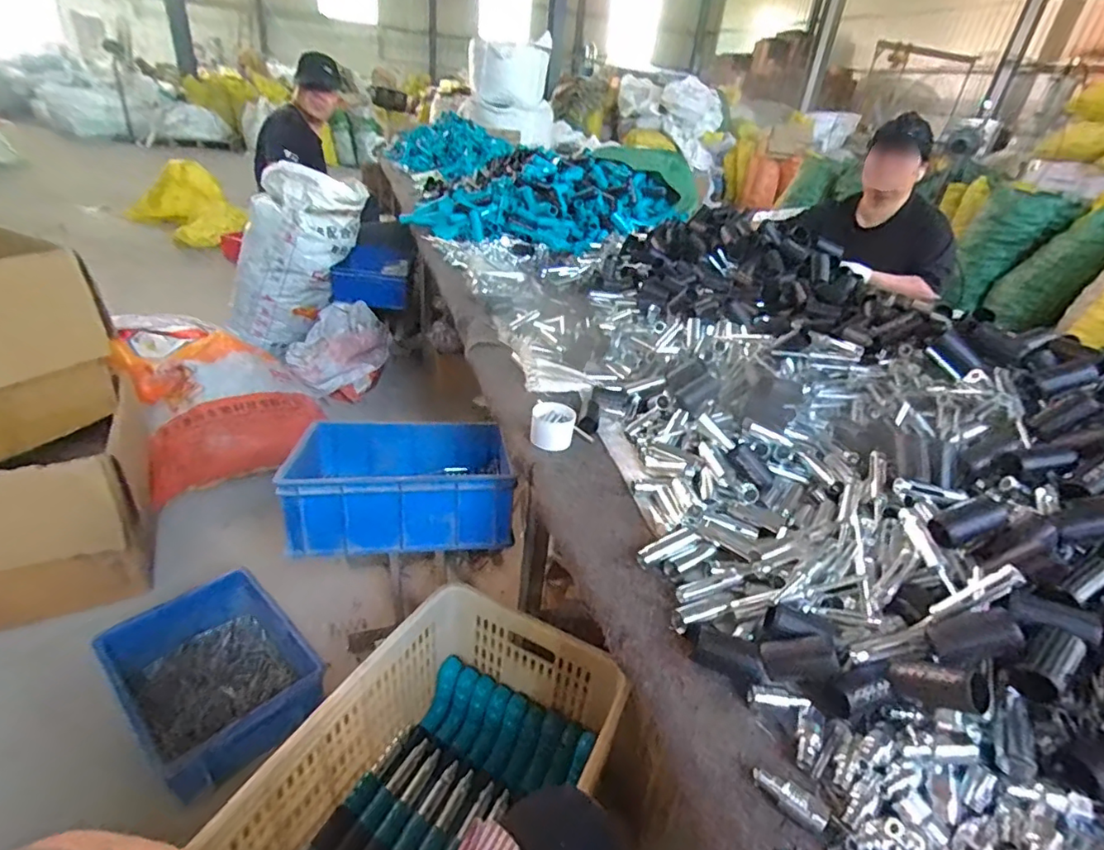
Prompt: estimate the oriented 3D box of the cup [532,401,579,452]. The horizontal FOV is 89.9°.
[{"bbox_3d":[0.001,0.000,0.857,0.067,0.044,0.068,7,30,2],"label":"cup"}]

